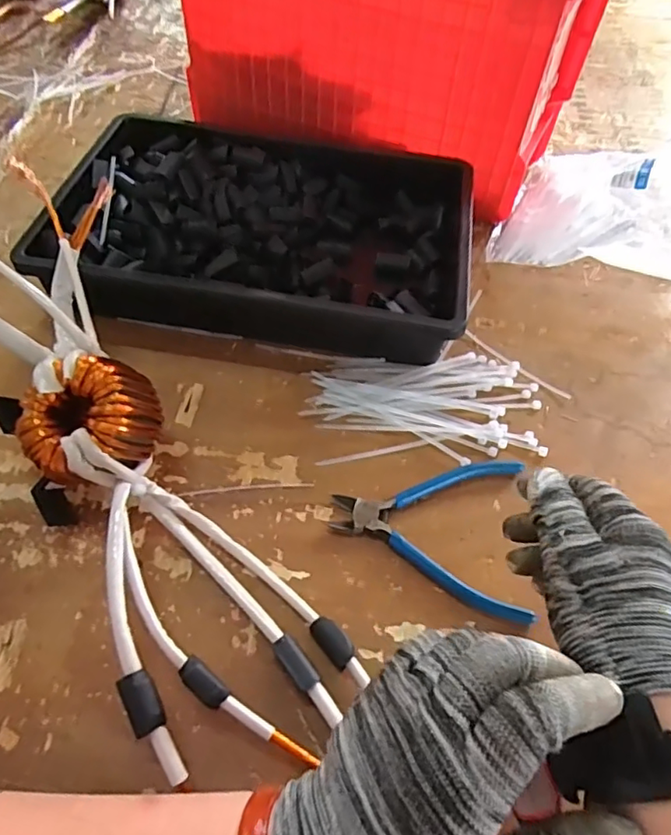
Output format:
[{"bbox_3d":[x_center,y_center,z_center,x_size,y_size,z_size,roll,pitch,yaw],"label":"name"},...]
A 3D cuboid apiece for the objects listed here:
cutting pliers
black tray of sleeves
[{"bbox_3d":[0.067,0.077,0.408,0.137,0.010,0.120,6,53,0],"label":"cutting pliers"},{"bbox_3d":[-0.066,-0.182,0.553,0.369,0.066,0.250,7,53,1],"label":"black tray of sleeves"}]

